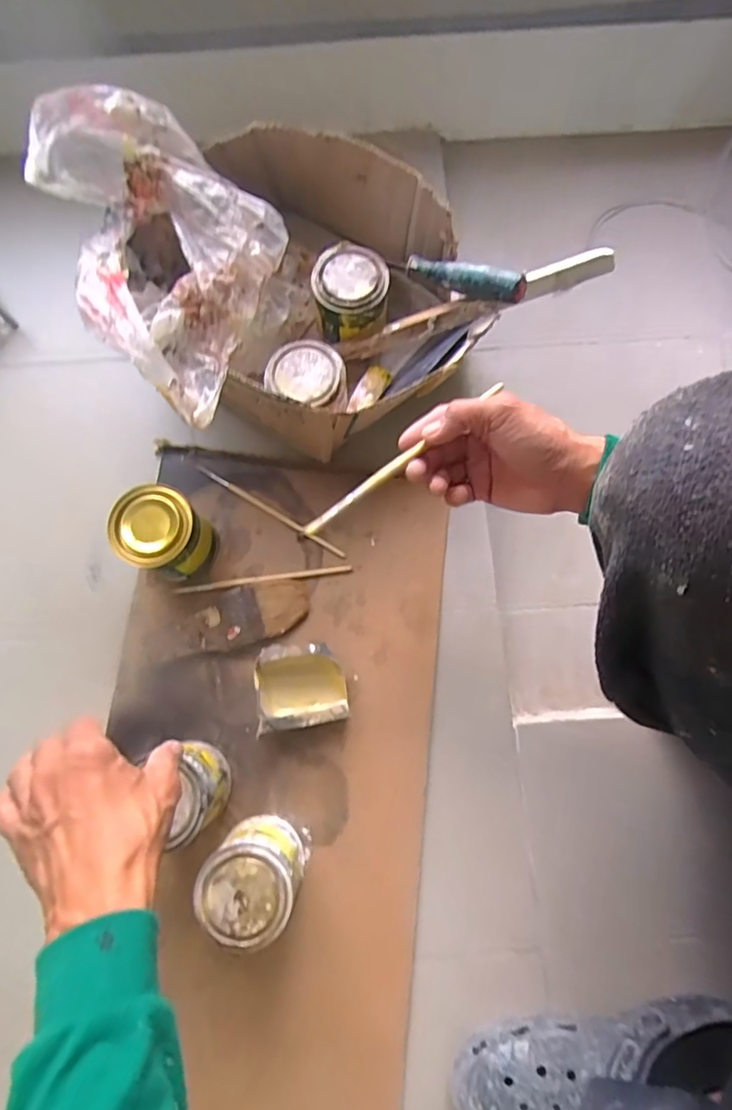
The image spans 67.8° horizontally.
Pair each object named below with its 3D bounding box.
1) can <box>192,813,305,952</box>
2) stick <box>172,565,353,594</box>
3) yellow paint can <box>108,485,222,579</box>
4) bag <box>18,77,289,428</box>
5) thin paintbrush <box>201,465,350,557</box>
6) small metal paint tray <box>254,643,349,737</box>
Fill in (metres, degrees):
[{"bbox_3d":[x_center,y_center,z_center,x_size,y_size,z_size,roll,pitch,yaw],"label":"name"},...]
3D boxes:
[{"bbox_3d":[-0.090,0.259,0.441,0.071,0.080,0.069,0,78,0],"label":"can"},{"bbox_3d":[-0.100,0.024,0.528,0.171,0.005,0.007,-7,78,-2],"label":"stick"},{"bbox_3d":[-0.185,-0.019,0.501,0.066,0.077,0.071,0,78,0],"label":"yellow paint can"},{"bbox_3d":[-0.177,-0.248,0.460,0.178,0.136,0.264,13,78,3],"label":"bag"},{"bbox_3d":[-0.095,-0.044,0.544,0.173,0.004,0.007,31,79,6],"label":"thin paintbrush"},{"bbox_3d":[-0.059,0.117,0.495,0.078,0.036,0.072,-9,78,-2],"label":"small metal paint tray"}]

